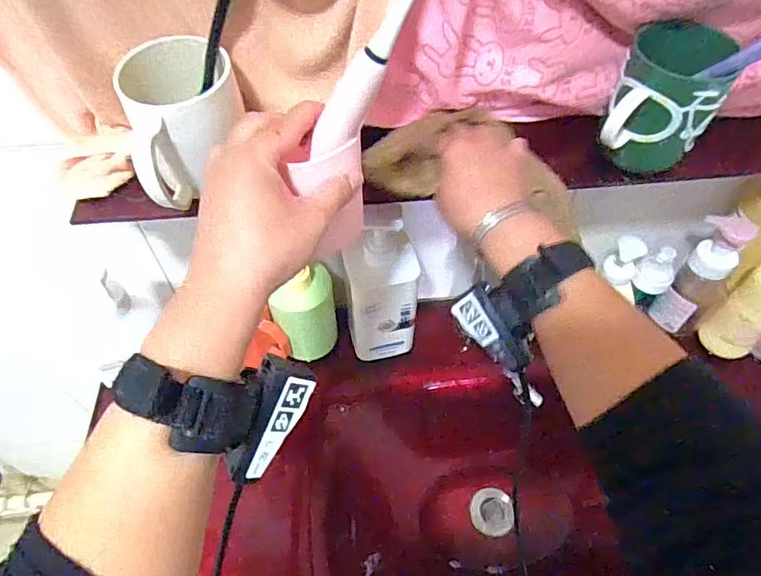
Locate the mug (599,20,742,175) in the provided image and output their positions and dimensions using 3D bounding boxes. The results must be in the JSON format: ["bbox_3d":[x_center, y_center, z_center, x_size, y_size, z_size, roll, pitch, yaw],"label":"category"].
[{"bbox_3d":[0.225,-0.145,0.398,0.076,0.097,0.084,20,53,15],"label":"mug"}]

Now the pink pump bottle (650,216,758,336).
[{"bbox_3d":[0.397,-0.011,0.616,0.060,0.168,0.060,-23,55,-18],"label":"pink pump bottle"}]

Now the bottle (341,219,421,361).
[{"bbox_3d":[0.001,0.013,0.589,0.079,0.204,0.049,-8,51,-7],"label":"bottle"}]

